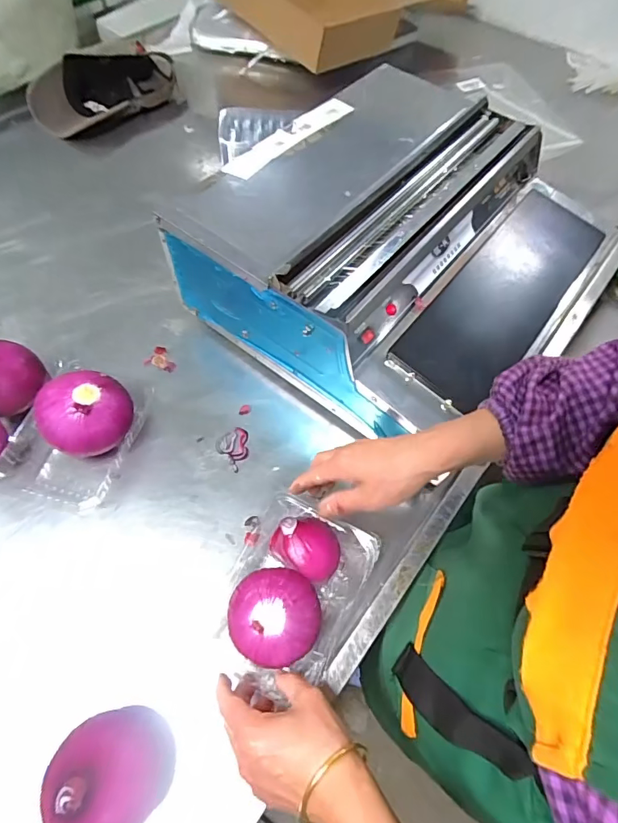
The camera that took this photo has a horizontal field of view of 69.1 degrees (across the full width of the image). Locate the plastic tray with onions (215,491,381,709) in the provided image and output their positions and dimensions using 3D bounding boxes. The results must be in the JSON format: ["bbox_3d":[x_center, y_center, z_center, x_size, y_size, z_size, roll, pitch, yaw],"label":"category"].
[{"bbox_3d":[-0.017,0.182,0.454,0.137,0.079,0.167,25,62,10],"label":"plastic tray with onions"}]

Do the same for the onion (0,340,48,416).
[{"bbox_3d":[-0.361,-0.034,0.538,0.072,0.087,0.085,41,65,18],"label":"onion"}]

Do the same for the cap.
[{"bbox_3d":[-0.405,-0.642,0.889,0.154,0.073,0.282,36,64,16],"label":"cap"}]

